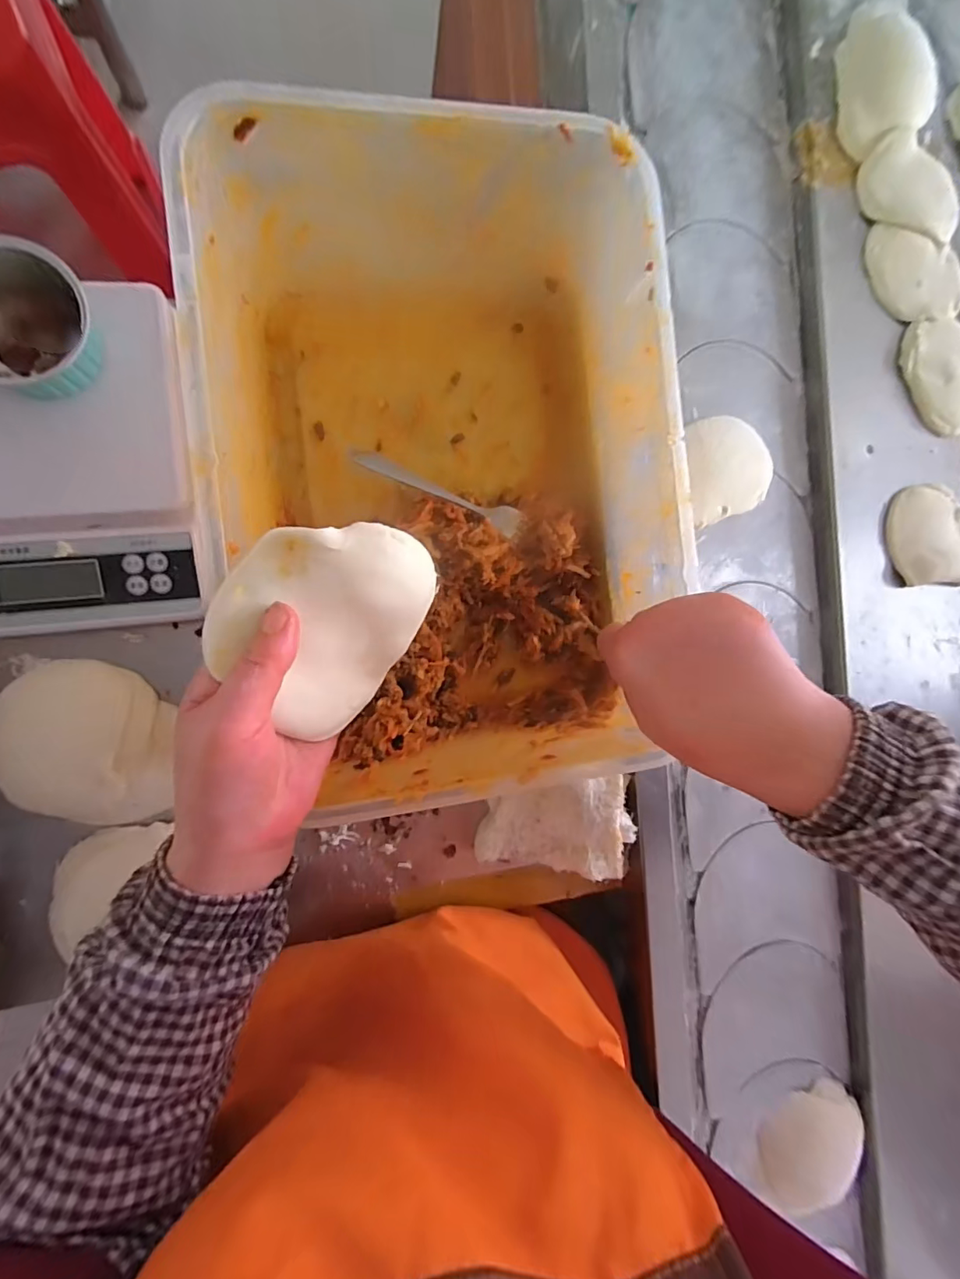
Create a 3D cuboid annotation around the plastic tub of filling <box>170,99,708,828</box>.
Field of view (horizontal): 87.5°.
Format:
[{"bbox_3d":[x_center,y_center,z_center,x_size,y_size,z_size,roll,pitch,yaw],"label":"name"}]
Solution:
[{"bbox_3d":[-0.021,-0.105,0.337,0.262,0.128,0.379,-6,89,-10],"label":"plastic tub of filling"}]

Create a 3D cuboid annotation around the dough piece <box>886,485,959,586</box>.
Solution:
[{"bbox_3d":[0.388,-0.088,0.426,0.084,0.011,0.082,-2,90,-12],"label":"dough piece"}]

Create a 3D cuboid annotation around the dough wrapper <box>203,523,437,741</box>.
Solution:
[{"bbox_3d":[-0.067,-0.008,0.230,0.087,0.021,0.099,32,96,-39],"label":"dough wrapper"}]

